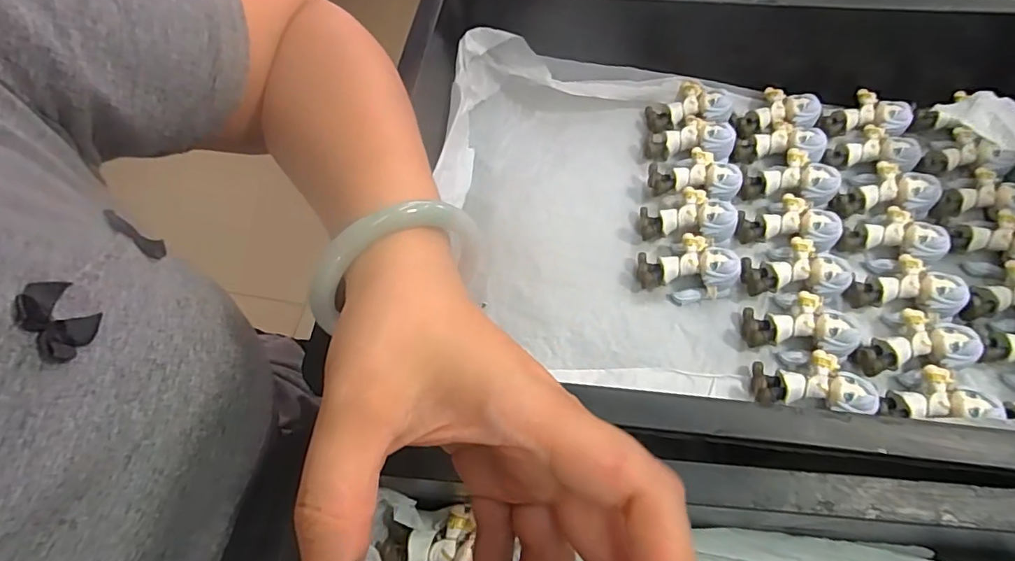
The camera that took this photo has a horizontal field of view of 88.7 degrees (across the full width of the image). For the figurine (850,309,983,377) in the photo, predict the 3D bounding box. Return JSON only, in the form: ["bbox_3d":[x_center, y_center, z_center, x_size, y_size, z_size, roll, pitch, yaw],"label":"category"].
[{"bbox_3d":[0.235,0.034,0.306,0.058,0.027,0.039,-4,62,1],"label":"figurine"}]

